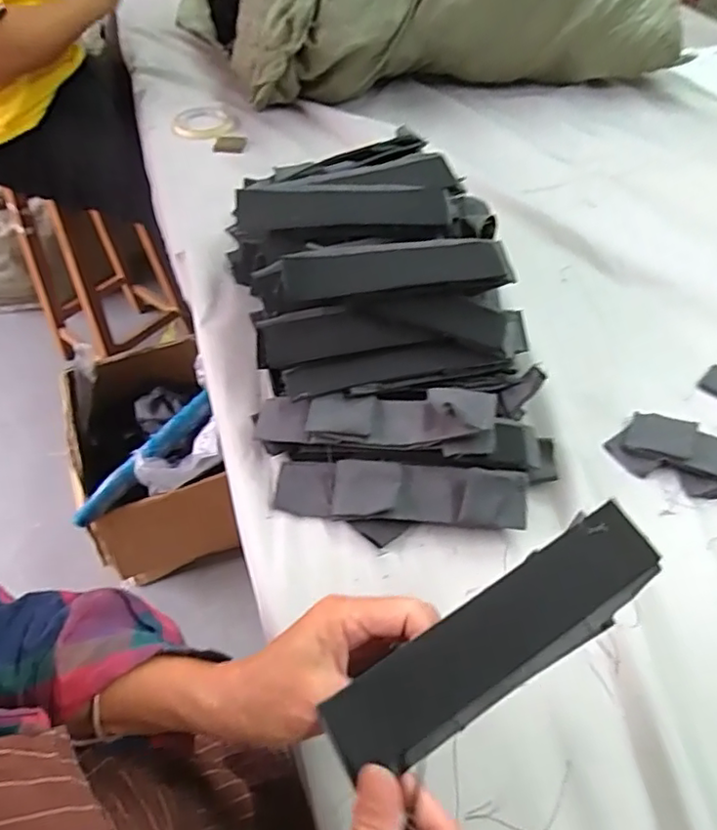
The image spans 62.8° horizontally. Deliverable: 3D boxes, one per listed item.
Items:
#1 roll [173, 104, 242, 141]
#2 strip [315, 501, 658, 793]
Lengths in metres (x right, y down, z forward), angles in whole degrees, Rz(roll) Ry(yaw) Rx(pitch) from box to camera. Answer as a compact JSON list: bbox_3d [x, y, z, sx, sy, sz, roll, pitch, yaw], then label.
[{"bbox_3d":[-0.236,-0.473,0.945,0.101,0.013,0.115,18,52,15],"label":"roll"},{"bbox_3d":[0.071,0.110,0.290,0.182,0.008,0.047,-31,75,-12],"label":"strip"}]

